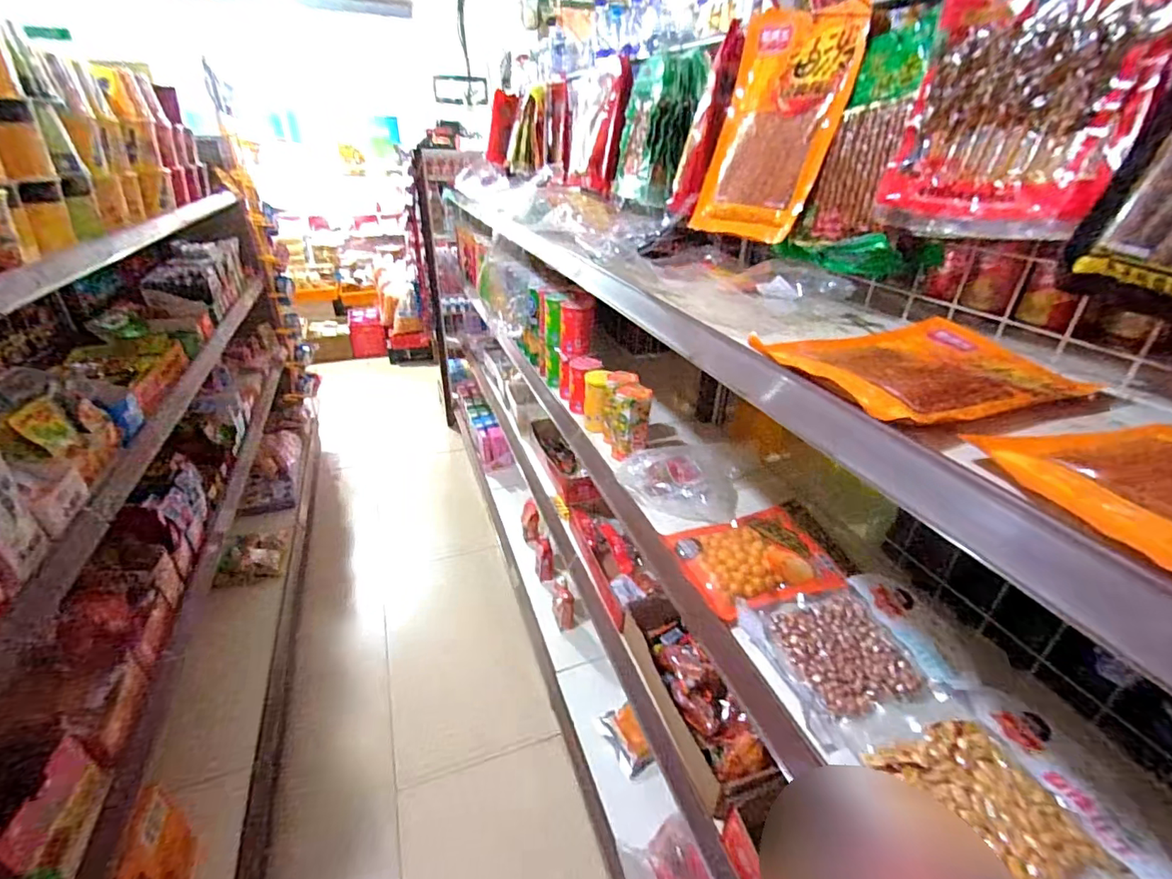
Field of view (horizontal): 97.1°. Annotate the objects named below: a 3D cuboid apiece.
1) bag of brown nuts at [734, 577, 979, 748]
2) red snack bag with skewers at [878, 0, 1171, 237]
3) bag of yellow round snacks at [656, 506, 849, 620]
[{"bbox_3d":[0.313,0.236,0.600,0.220,0.018,0.163,-8,31,-16],"label":"bag of brown nuts"},{"bbox_3d":[0.407,-0.327,0.485,0.038,0.255,0.196,0,26,-37],"label":"red snack bag with skewers"},{"bbox_3d":[0.235,0.158,0.725,0.206,0.025,0.164,-9,31,-19],"label":"bag of yellow round snacks"}]

